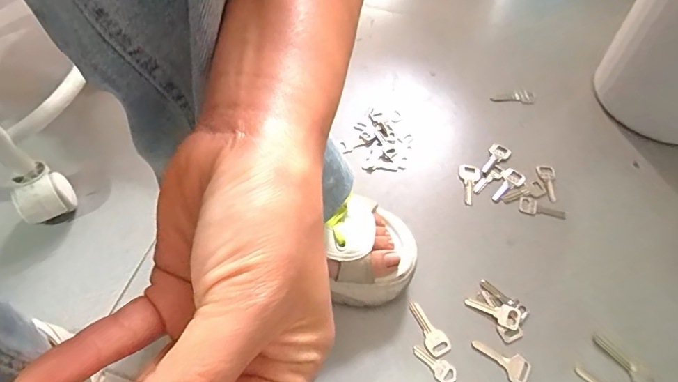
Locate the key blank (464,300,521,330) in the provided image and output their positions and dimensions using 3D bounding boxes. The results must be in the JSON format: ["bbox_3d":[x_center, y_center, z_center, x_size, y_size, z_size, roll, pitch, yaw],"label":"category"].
[{"bbox_3d":[0.146,0.113,0.395,0.050,0.005,0.022,20,58,13],"label":"key blank"}]

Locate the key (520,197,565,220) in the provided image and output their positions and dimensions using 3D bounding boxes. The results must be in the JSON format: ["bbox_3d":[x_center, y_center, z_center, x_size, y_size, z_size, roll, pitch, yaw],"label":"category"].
[{"bbox_3d":[0.224,0.022,0.457,0.049,0.004,0.021,22,58,14],"label":"key"}]

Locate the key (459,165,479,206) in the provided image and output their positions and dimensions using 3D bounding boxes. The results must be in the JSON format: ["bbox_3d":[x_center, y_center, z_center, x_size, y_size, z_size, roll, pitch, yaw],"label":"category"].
[{"bbox_3d":[0.151,-0.007,0.476,0.022,0.004,0.056,5,56,3],"label":"key"}]

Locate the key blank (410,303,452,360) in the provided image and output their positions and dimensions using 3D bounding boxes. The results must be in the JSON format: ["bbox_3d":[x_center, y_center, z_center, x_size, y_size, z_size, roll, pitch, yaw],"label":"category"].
[{"bbox_3d":[0.084,0.128,0.388,0.021,0.004,0.053,-20,58,-13],"label":"key blank"}]

